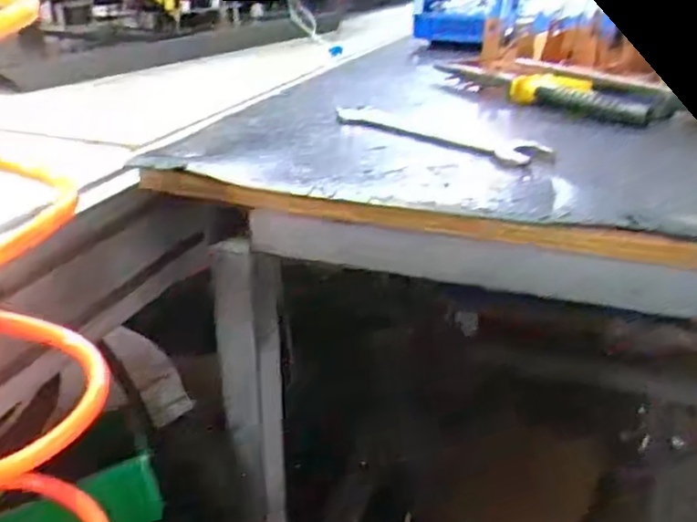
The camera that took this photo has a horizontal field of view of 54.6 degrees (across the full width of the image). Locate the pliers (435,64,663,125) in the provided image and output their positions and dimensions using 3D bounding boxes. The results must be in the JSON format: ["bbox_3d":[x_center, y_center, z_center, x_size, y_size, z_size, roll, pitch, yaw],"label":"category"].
[{"bbox_3d":[0.145,-0.140,0.532,0.034,0.023,0.214,-15,31,-25],"label":"pliers"}]

